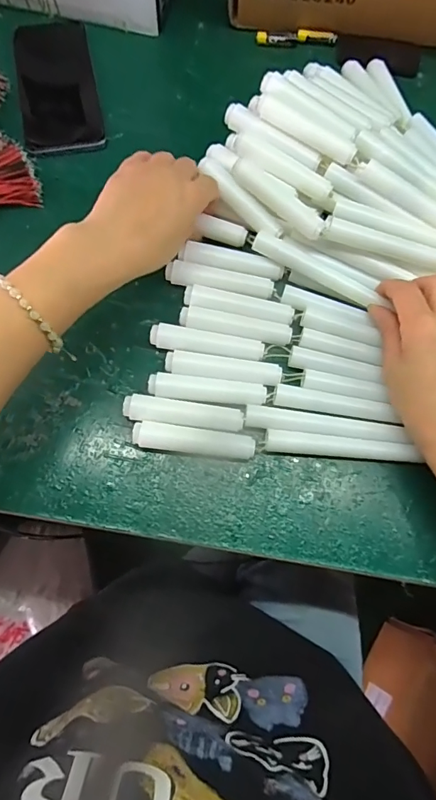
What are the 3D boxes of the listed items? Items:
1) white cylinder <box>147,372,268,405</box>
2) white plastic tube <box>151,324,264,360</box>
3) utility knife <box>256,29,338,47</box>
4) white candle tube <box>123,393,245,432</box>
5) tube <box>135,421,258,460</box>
[{"bbox_3d":[-0.008,-0.008,0.342,0.088,0.014,0.018,5,73,-2],"label":"white cylinder"},{"bbox_3d":[-0.008,-0.044,0.354,0.088,0.017,0.020,8,73,-1],"label":"white plastic tube"},{"bbox_3d":[0.081,-0.374,0.463,0.082,0.009,0.014,-1,73,-4],"label":"utility knife"},{"bbox_3d":[-0.025,0.011,0.337,0.088,0.017,0.019,7,73,-1],"label":"white candle tube"},{"bbox_3d":[-0.017,0.031,0.333,0.087,0.018,0.018,8,73,-1],"label":"tube"}]

